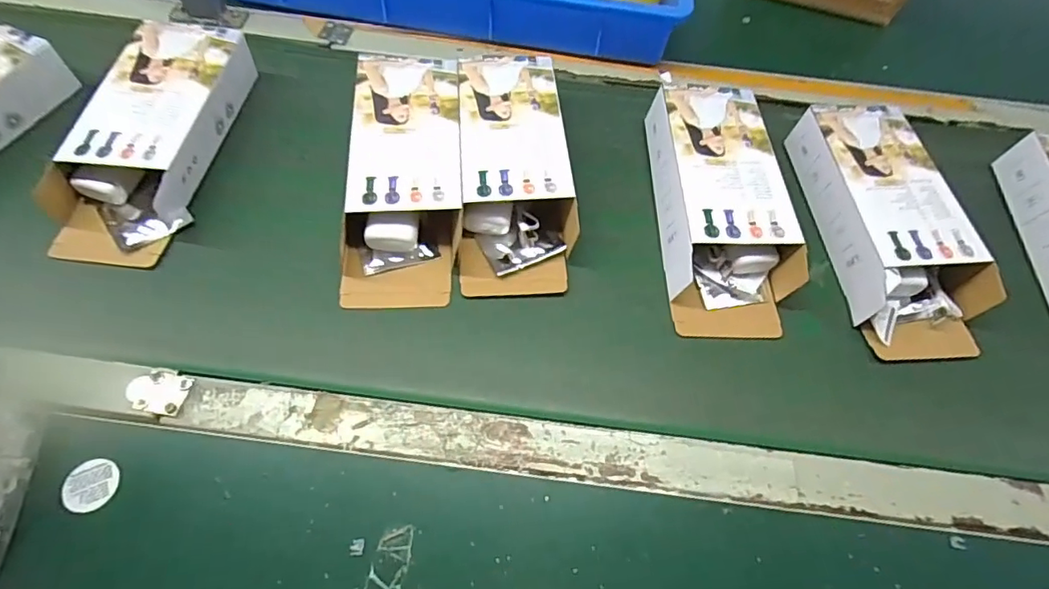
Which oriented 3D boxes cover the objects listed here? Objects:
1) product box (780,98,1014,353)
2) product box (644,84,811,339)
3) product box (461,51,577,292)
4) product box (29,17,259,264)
[{"bbox_3d":[0.340,-0.068,0.495,0.103,0.057,0.254,-3,63,-4],"label":"product box"},{"bbox_3d":[0.181,-0.087,0.491,0.108,0.050,0.245,-2,63,-4],"label":"product box"},{"bbox_3d":[-0.011,-0.122,0.502,0.105,0.052,0.251,-2,63,-4],"label":"product box"},{"bbox_3d":[-0.343,-0.149,0.495,0.112,0.059,0.255,8,63,1],"label":"product box"}]

